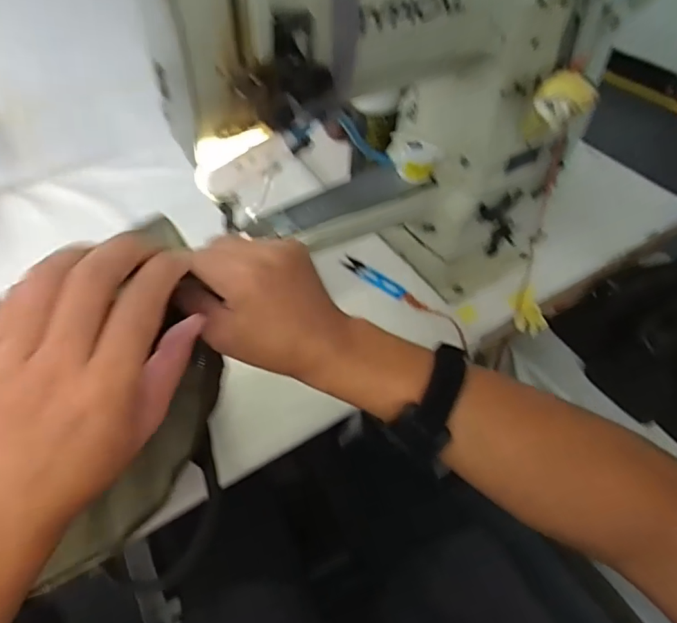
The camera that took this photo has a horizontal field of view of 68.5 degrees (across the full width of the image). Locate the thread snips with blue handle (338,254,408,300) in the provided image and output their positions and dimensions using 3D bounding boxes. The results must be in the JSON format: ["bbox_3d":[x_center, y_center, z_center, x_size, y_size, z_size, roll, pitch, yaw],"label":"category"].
[{"bbox_3d":[0.045,-0.044,0.641,0.028,0.010,0.102,-36,58,-27],"label":"thread snips with blue handle"}]

